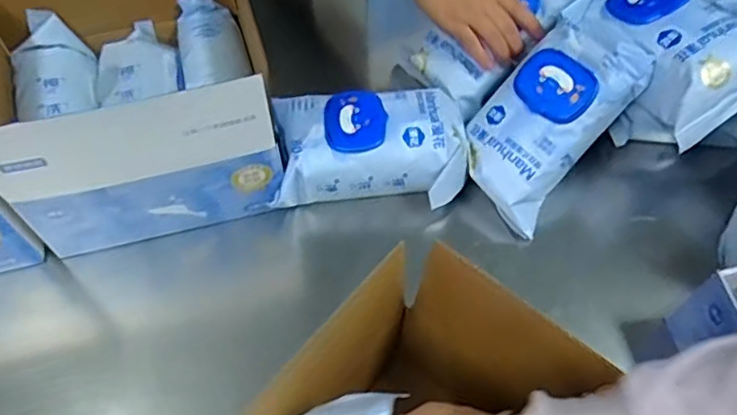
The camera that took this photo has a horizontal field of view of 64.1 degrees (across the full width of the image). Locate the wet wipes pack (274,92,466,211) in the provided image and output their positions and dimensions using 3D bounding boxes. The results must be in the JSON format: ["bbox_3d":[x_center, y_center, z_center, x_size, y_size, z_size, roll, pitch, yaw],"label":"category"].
[{"bbox_3d":[0.002,-0.069,0.640,0.208,0.069,0.120,-1,58,-1],"label":"wet wipes pack"}]

